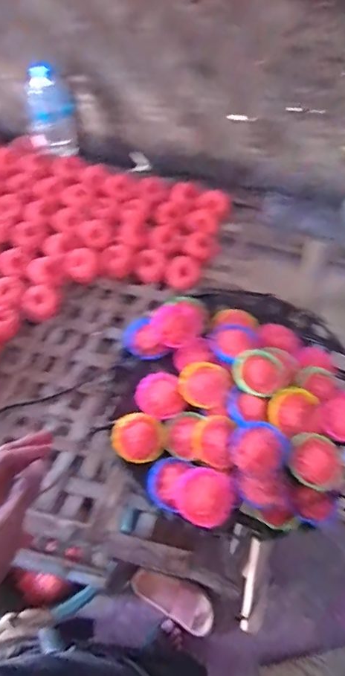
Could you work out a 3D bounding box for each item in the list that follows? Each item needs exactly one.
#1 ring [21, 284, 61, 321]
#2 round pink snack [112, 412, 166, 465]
[{"bbox_3d":[-0.195,-0.053,0.643,0.051,0.025,0.048,1,59,-1],"label":"ring"},{"bbox_3d":[-0.042,0.127,0.543,0.062,0.029,0.058,1,59,-1],"label":"round pink snack"}]

